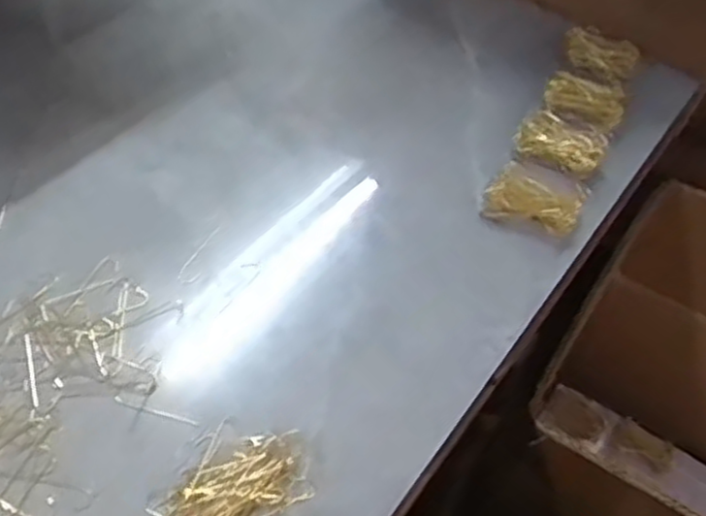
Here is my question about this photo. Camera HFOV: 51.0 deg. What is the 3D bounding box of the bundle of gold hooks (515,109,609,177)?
[{"bbox_3d":[0.173,-0.093,0.621,0.068,0.024,0.059,28,53,17],"label":"bundle of gold hooks"}]

